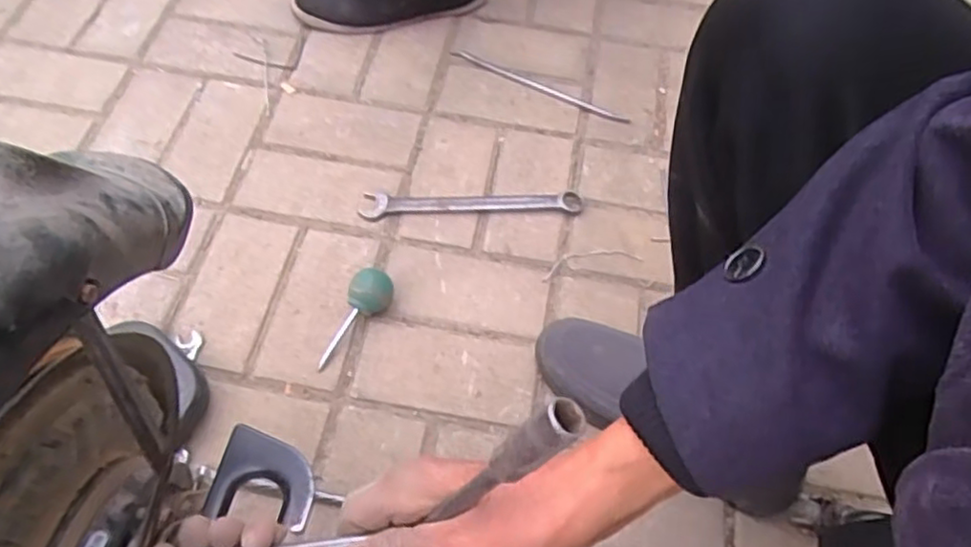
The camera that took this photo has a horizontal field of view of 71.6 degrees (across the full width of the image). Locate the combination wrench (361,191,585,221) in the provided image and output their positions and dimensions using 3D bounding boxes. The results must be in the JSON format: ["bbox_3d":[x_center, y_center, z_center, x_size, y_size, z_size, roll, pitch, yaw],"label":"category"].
[{"bbox_3d":[-0.017,-0.081,0.801,0.258,0.014,0.035,1,61,-1],"label":"combination wrench"}]

